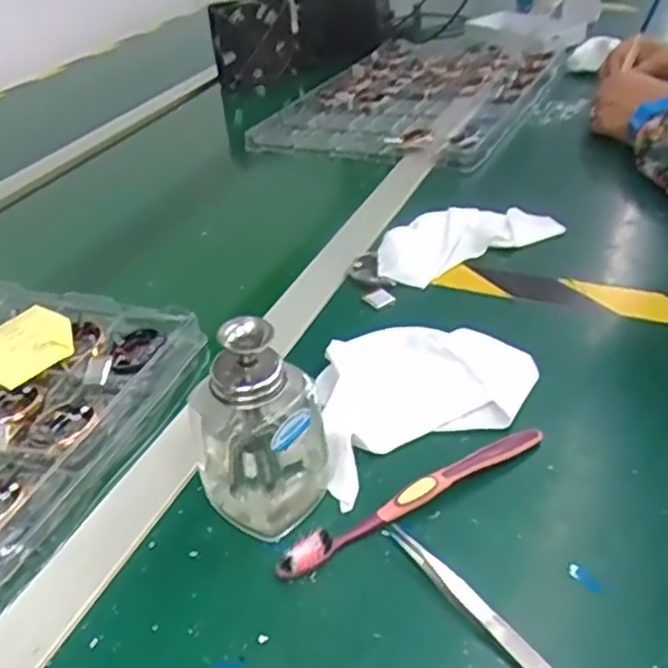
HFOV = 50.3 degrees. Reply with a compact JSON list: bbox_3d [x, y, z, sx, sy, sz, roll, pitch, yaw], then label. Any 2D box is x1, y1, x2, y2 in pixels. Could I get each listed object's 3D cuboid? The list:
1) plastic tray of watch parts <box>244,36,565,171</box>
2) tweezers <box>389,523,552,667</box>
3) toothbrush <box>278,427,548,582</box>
[{"bbox_3d":[0.130,-0.356,0.994,0.306,0.026,0.509,15,40,26],"label":"plastic tray of watch parts"},{"bbox_3d":[0.072,0.135,0.345,0.011,0.008,0.129,-28,43,-28],"label":"tweezers"},{"bbox_3d":[0.049,0.091,0.406,0.179,0.014,0.013,-23,41,-23],"label":"toothbrush"}]

